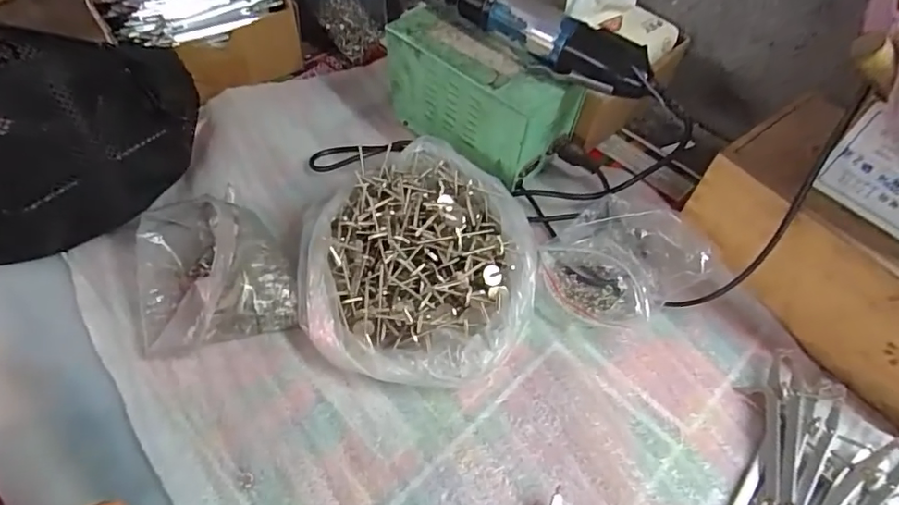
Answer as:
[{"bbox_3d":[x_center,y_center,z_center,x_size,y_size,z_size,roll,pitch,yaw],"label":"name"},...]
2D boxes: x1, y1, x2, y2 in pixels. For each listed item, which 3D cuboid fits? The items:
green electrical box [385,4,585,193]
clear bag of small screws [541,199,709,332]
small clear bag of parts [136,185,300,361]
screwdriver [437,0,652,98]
[{"bbox_3d":[0.019,-0.135,0.484,0.162,0.095,0.079,32,59,18],"label":"green electrical box"},{"bbox_3d":[0.134,0.006,0.427,0.114,0.037,0.096,-28,61,-21],"label":"clear bag of small screws"},{"bbox_3d":[-0.171,0.011,0.395,0.107,0.038,0.108,-13,56,-12],"label":"small clear bag of parts"},{"bbox_3d":[0.050,-0.183,0.439,0.237,0.040,0.034,28,58,16],"label":"screwdriver"}]

